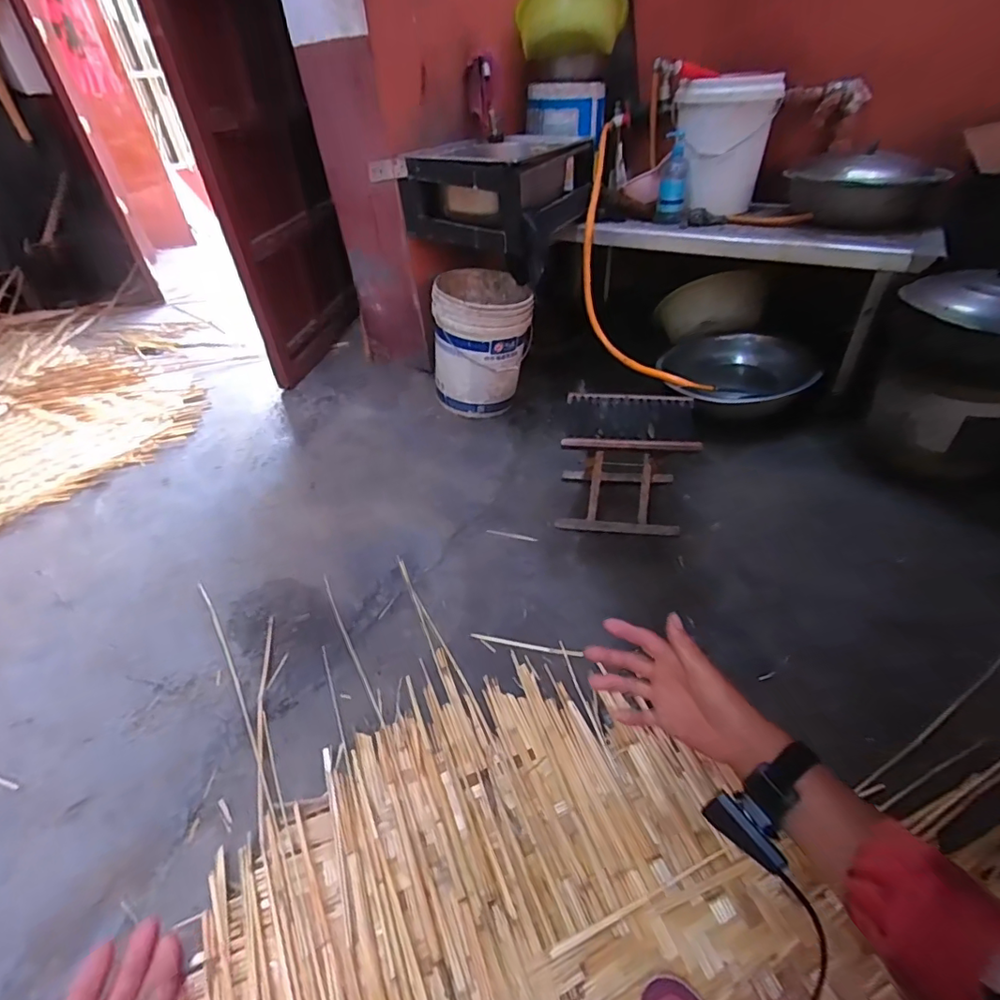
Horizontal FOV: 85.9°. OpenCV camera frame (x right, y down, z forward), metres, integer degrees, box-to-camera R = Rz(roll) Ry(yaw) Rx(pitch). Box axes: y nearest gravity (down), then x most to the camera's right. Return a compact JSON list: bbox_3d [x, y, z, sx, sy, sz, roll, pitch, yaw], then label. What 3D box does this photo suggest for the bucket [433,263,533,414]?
[{"bbox_3d":[-0.059,-0.525,1.846,0.347,0.423,0.325,-7,39,-1],"label":"bucket"}]

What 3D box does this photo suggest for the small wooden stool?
[{"bbox_3d":[0.321,-0.098,1.383,0.315,0.280,0.304,6,37,7],"label":"small wooden stool"}]

